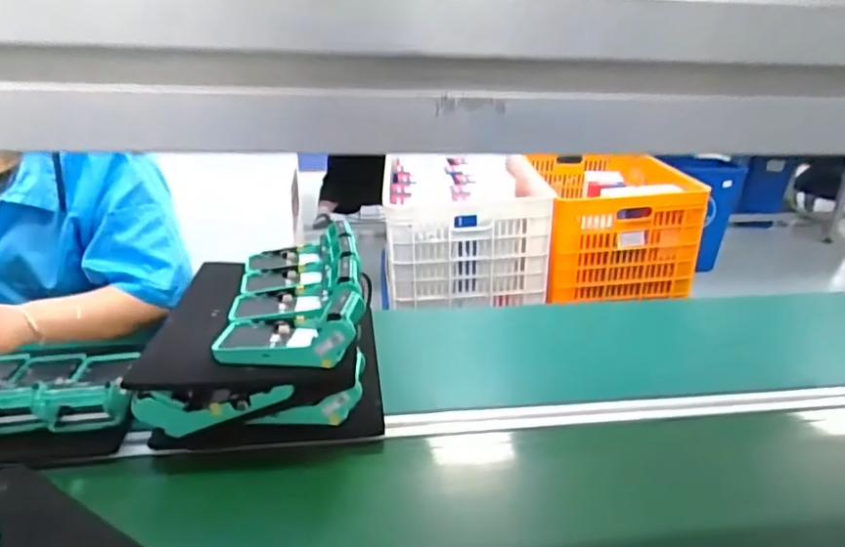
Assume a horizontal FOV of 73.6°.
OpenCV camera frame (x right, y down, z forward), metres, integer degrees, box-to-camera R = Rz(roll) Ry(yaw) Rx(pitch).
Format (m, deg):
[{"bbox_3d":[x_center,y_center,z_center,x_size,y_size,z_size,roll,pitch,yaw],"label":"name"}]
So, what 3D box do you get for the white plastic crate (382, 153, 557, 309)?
[{"bbox_3d":[0.125,-0.152,1.774,0.448,0.325,0.568,-5,23,-1],"label":"white plastic crate"}]

